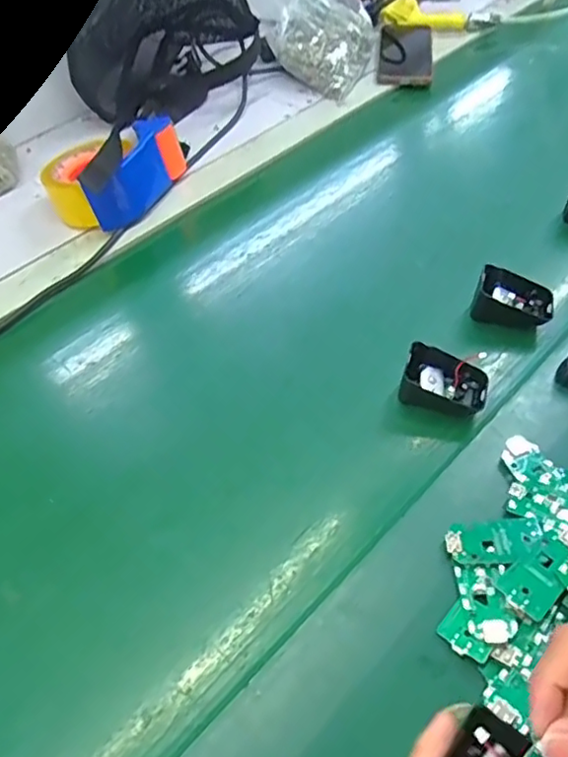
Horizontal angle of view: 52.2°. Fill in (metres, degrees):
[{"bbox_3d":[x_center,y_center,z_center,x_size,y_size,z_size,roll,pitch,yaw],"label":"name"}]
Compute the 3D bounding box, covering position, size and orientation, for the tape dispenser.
[{"bbox_3d":[-0.195,-0.236,0.648,0.110,0.070,0.159,21,56,21],"label":"tape dispenser"}]

